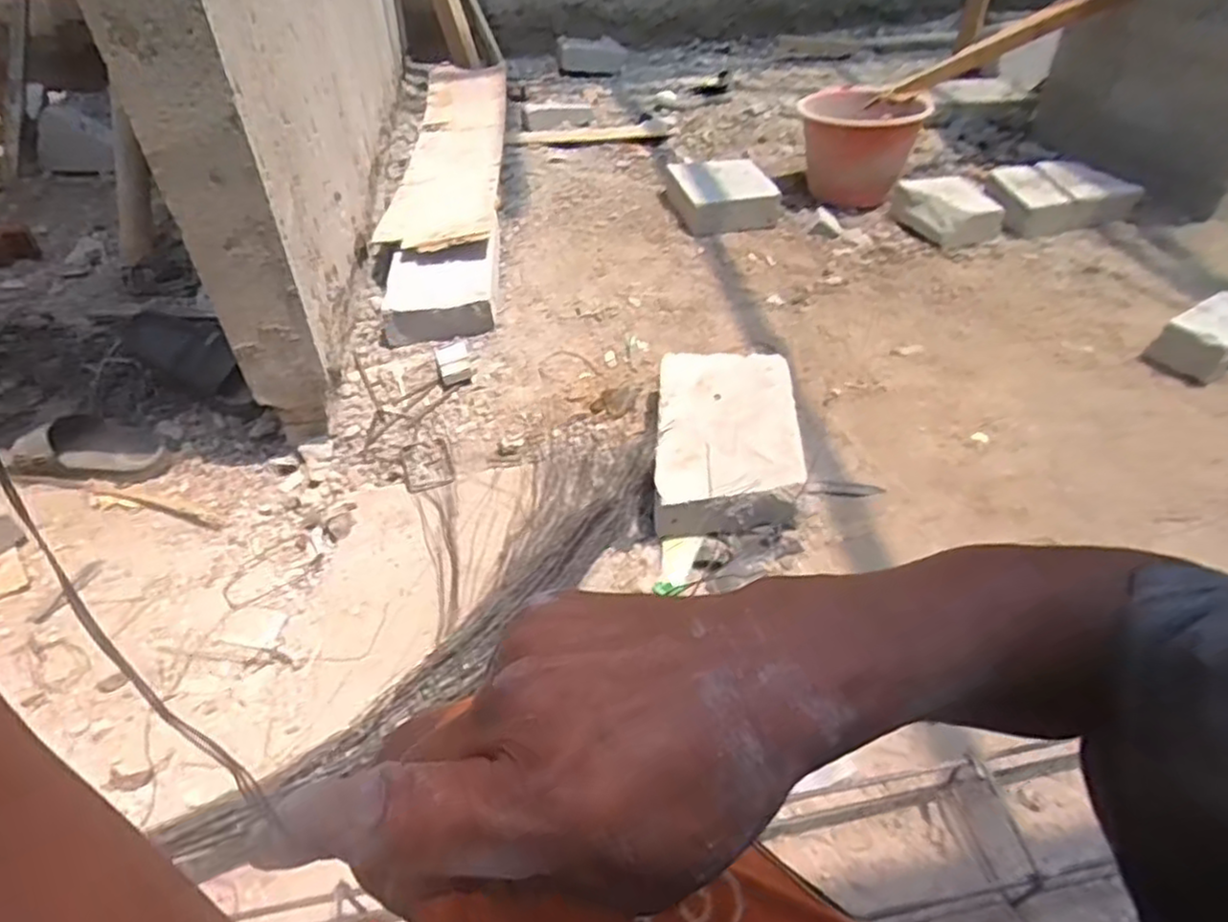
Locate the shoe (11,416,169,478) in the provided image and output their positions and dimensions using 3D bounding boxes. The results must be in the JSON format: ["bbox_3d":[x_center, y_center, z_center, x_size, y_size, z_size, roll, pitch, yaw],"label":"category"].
[{"bbox_3d":[-0.814,-0.028,1.132,0.231,0.067,0.116,3,43,-17],"label":"shoe"}]

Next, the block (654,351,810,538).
[{"bbox_3d":[0.168,-0.032,1.081,0.205,0.085,0.325,3,43,4],"label":"block"}]

